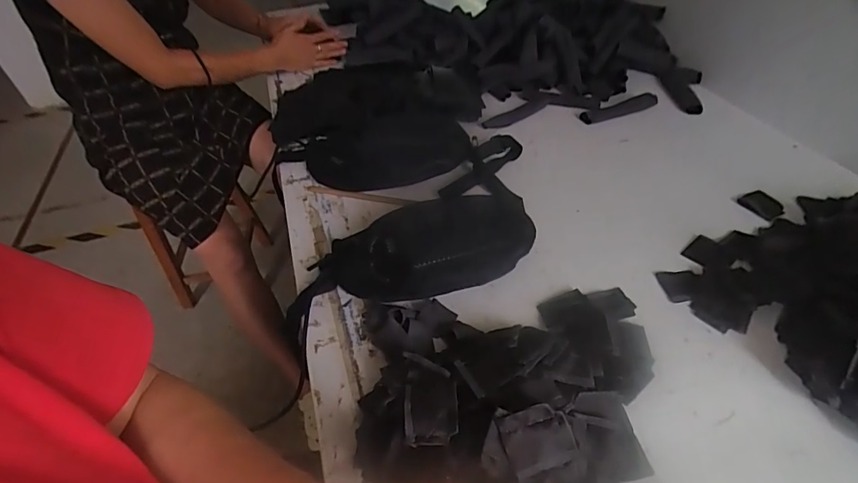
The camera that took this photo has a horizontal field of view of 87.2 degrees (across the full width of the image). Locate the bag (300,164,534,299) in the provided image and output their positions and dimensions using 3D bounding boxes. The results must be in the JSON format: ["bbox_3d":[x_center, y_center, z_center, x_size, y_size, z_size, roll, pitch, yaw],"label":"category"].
[{"bbox_3d":[0.006,0.001,0.598,0.295,0.067,0.160,-19,45,-14],"label":"bag"}]

